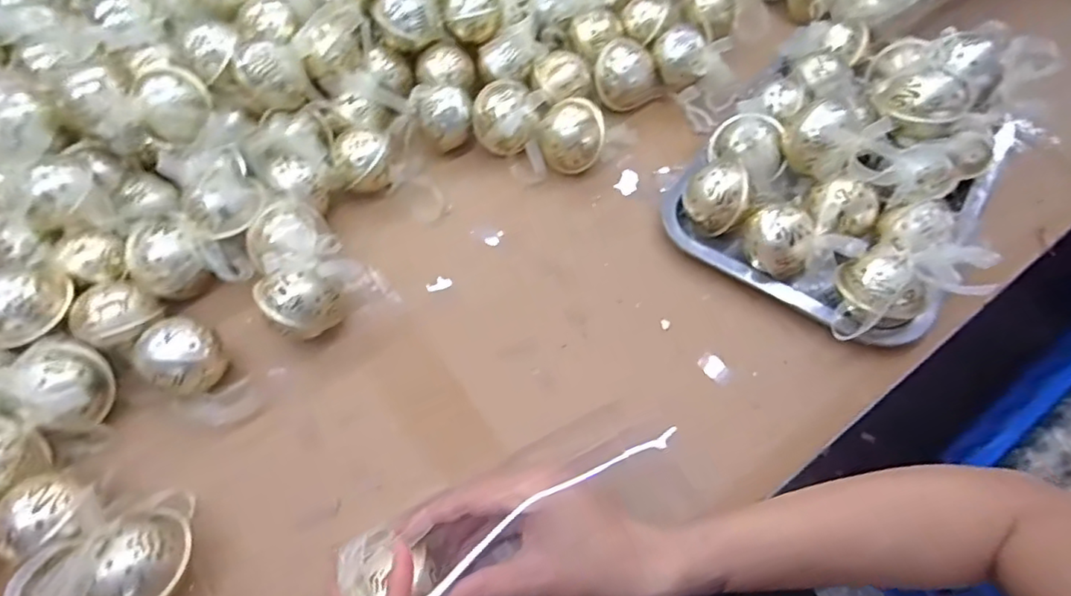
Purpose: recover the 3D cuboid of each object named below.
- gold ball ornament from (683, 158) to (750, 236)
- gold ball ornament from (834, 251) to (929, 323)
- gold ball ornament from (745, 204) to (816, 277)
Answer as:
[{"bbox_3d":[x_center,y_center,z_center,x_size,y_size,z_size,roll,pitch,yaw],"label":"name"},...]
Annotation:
[{"bbox_3d":[0.140,-0.076,0.460,0.044,0.045,0.040,8,60,6],"label":"gold ball ornament"},{"bbox_3d":[0.240,-0.004,0.413,0.043,0.050,0.048,-16,61,-8],"label":"gold ball ornament"},{"bbox_3d":[0.179,-0.040,0.439,0.043,0.045,0.043,0,60,1],"label":"gold ball ornament"}]

